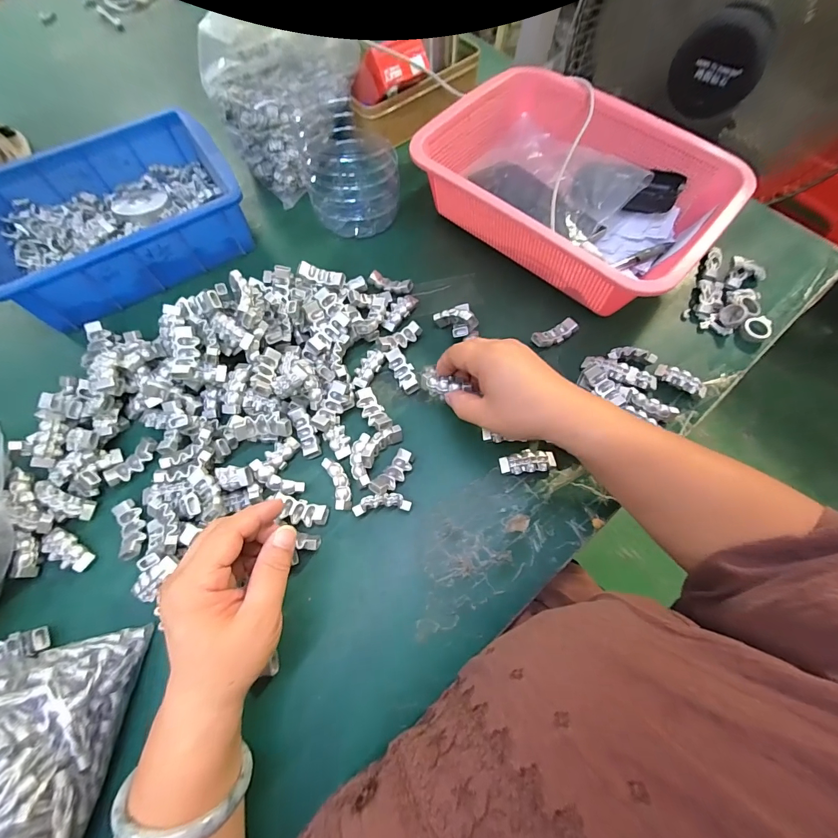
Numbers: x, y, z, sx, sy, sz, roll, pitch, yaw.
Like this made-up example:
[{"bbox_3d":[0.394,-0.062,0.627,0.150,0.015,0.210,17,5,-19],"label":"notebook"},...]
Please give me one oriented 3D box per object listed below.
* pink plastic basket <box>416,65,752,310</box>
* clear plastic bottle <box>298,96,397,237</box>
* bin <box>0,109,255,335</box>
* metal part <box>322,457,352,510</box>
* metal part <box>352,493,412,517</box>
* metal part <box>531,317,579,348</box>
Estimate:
[{"bbox_3d":[0.164,-0.255,0.425,0.307,0.080,0.205,36,70,13],"label":"pink plastic basket"},{"bbox_3d":[-0.074,-0.272,0.432,0.099,0.099,0.081,-17,68,-8],"label":"clear plastic bottle"},{"bbox_3d":[-0.324,-0.217,0.414,0.239,0.065,0.172,-31,71,-14],"label":"bin"},{"bbox_3d":[-0.069,0.056,0.332,0.016,0.012,0.047,-20,68,-10],"label":"metal part"},{"bbox_3d":[-0.031,0.072,0.326,0.047,0.013,0.016,-5,67,-3],"label":"metal part"},{"bbox_3d":[0.139,-0.088,0.396,0.048,0.012,0.018,-24,69,-11],"label":"metal part"}]

